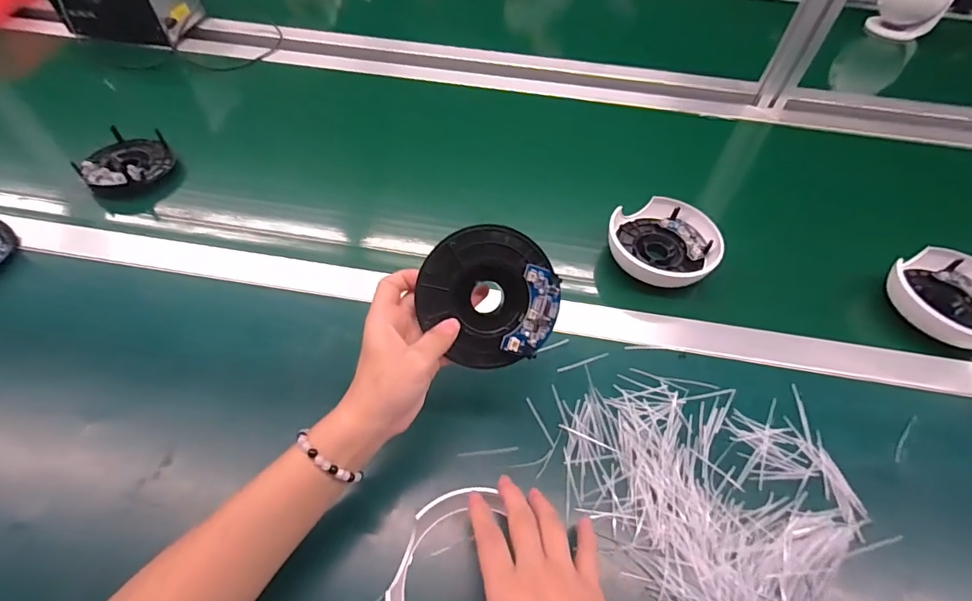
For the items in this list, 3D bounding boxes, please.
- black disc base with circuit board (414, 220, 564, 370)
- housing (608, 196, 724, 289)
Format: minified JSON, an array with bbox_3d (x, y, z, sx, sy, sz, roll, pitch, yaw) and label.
[{"bbox_3d":[0.003,-0.002,0.333,0.097,0.012,0.099,11,91,-6],"label":"black disc base with circuit board"},{"bbox_3d":[0.192,-0.063,0.502,0.114,0.030,0.103,30,58,18],"label":"housing"}]

